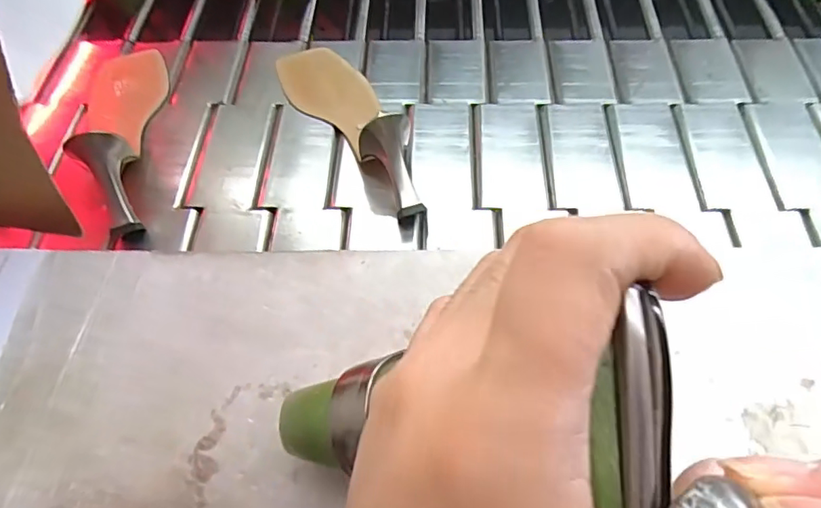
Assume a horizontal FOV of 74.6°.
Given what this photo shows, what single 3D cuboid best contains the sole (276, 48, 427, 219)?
[{"bbox_3d":[-0.059,-0.131,0.482,0.075,0.059,0.241,-20,59,-12],"label":"sole"}]

